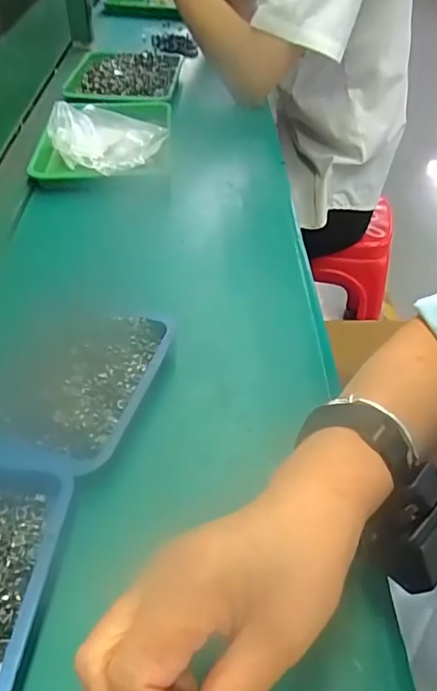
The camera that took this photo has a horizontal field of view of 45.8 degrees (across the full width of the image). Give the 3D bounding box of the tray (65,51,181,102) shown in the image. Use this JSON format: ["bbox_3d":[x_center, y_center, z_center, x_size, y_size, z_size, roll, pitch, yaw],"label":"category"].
[{"bbox_3d":[-0.147,-0.440,0.838,0.157,0.027,0.250,3,45,0],"label":"tray"}]

